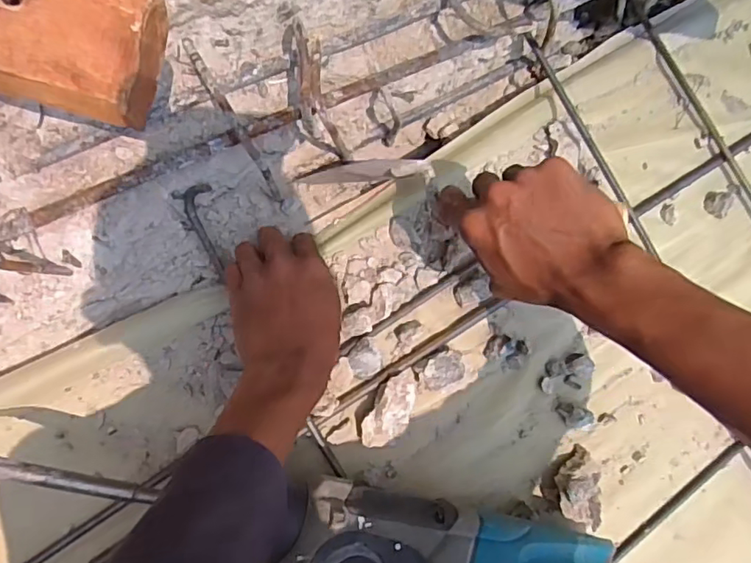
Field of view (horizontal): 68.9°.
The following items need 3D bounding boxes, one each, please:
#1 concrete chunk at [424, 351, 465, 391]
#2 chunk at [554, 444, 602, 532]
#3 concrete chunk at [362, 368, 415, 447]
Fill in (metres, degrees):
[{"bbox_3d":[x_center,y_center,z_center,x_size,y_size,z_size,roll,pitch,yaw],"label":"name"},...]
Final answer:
[{"bbox_3d":[0.057,0.074,0.461,0.038,0.019,0.025,-27,87,-9],"label":"concrete chunk"},{"bbox_3d":[0.172,0.171,0.464,0.038,0.034,0.058,21,81,-4],"label":"chunk"},{"bbox_3d":[0.015,0.104,0.448,0.034,0.022,0.067,30,81,-3],"label":"concrete chunk"}]

